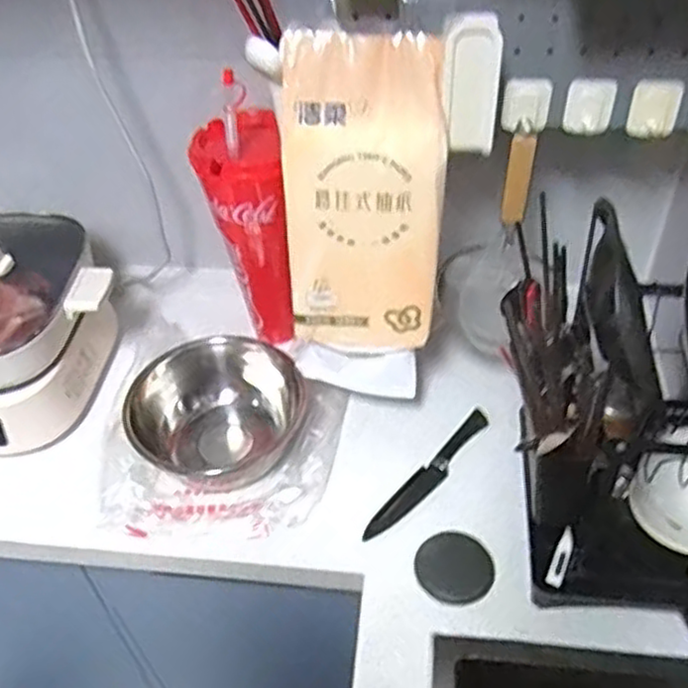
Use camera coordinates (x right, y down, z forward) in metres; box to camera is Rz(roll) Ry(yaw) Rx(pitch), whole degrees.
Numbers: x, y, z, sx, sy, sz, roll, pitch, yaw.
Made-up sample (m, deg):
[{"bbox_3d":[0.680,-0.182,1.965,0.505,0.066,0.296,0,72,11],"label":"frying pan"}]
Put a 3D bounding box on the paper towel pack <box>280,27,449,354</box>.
[{"bbox_3d":[0.020,-0.137,0.743,0.156,0.321,0.072,1,44,4],"label":"paper towel pack"}]

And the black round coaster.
[{"bbox_3d":[0.118,0.236,0.769,0.077,0.004,0.079,-2,44,2],"label":"black round coaster"}]

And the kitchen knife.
[{"bbox_3d":[0.104,0.156,0.863,0.029,0.010,0.223,31,54,30],"label":"kitchen knife"}]

